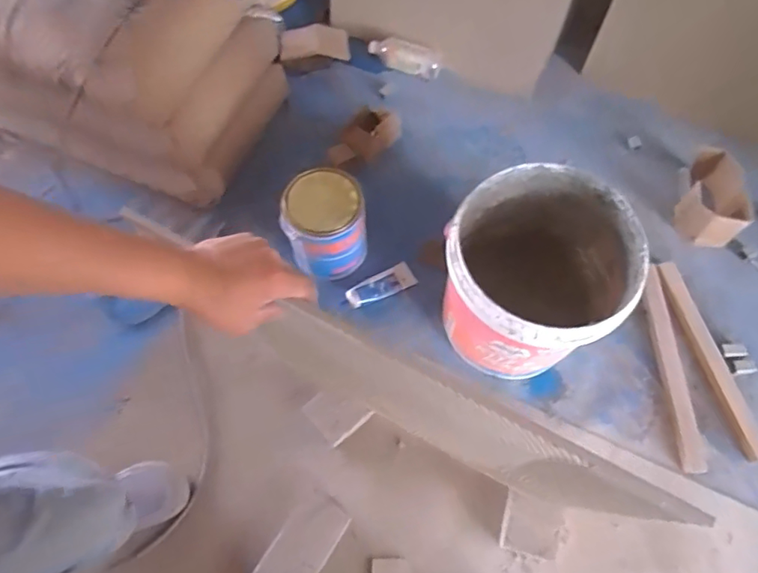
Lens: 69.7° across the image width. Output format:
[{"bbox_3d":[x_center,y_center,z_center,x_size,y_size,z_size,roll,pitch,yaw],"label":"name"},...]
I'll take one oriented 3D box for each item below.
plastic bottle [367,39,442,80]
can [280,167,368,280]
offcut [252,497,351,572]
[{"bbox_3d":[0.066,-0.615,1.471,0.201,0.065,0.065,20,67,8],"label":"plastic bottle"},{"bbox_3d":[-0.115,-0.130,1.147,0.167,0.174,0.152,-16,67,-8],"label":"can"},{"bbox_3d":[-0.141,0.470,0.967,0.094,0.022,0.193,31,69,14],"label":"offcut"}]

